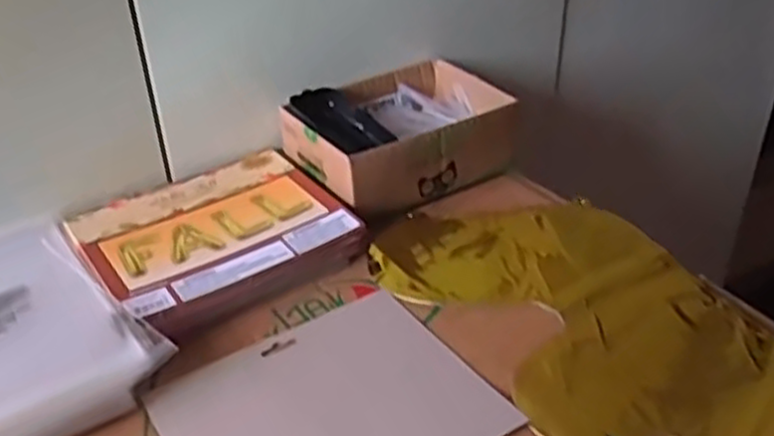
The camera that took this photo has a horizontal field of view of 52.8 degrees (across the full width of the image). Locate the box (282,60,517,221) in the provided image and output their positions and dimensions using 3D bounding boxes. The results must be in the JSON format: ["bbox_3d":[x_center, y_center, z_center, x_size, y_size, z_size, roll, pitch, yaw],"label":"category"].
[{"bbox_3d":[0.010,-0.079,0.736,0.187,0.068,0.151,-20,39,-24],"label":"box"}]

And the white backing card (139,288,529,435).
[{"bbox_3d":[-0.038,0.119,0.494,0.188,0.004,0.161,-22,40,-26],"label":"white backing card"}]

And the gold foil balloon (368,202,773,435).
[{"bbox_3d":[0.173,0.089,0.524,0.197,0.011,0.428,-19,39,-24],"label":"gold foil balloon"}]

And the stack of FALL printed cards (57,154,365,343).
[{"bbox_3d":[-0.138,0.016,0.641,0.198,0.028,0.180,-23,40,-27],"label":"stack of FALL printed cards"}]

